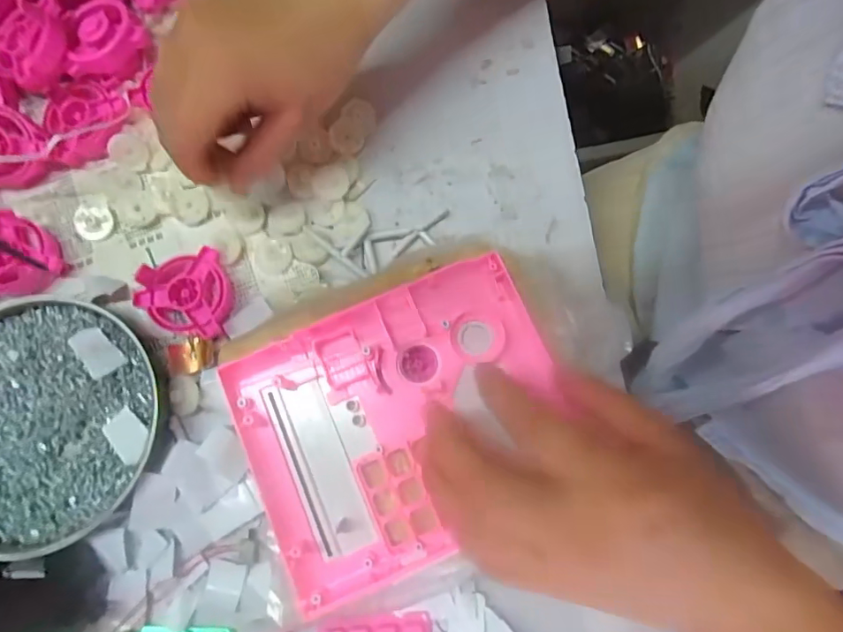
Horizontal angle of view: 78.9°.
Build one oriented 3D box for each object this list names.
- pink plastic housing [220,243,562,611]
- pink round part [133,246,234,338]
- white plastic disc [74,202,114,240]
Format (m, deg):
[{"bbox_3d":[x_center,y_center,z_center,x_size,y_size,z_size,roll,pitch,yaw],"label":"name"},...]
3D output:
[{"bbox_3d":[-0.008,0.055,0.269,0.161,0.019,0.134,-21,78,-5],"label":"pink plastic housing"},{"bbox_3d":[-0.140,-0.009,0.303,0.053,0.022,0.052,0,77,-1],"label":"pink round part"},{"bbox_3d":[-0.209,-0.061,0.326,0.026,0.004,0.023,17,78,3],"label":"white plastic disc"}]

